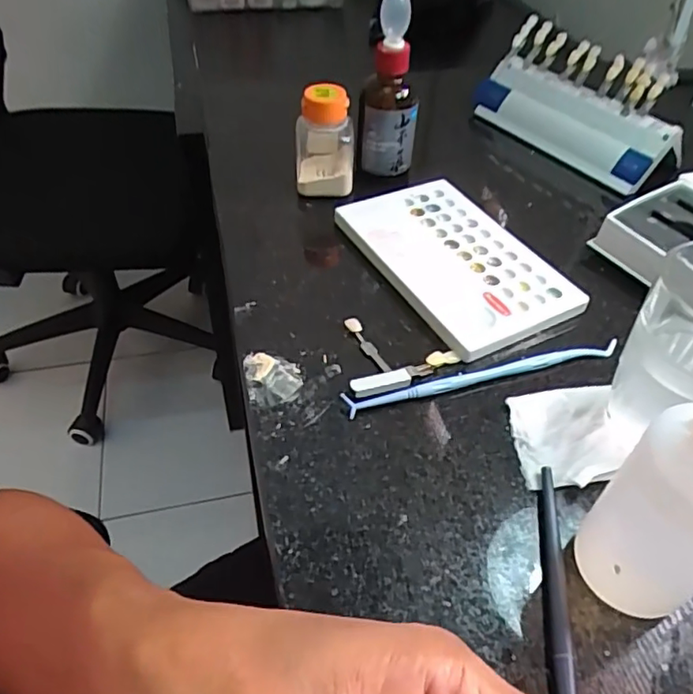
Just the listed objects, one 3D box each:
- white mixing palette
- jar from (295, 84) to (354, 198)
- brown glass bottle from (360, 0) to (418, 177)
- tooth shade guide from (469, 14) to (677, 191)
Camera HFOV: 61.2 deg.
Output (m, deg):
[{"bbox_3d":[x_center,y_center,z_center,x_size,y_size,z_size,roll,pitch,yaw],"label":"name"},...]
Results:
[{"bbox_3d":[0.067,-0.060,0.385,0.095,0.012,0.158,-22,52,-20],"label":"white mixing palette"},{"bbox_3d":[-0.016,-0.153,0.428,0.042,0.063,0.046,-2,48,-4],"label":"jar"},{"bbox_3d":[0.032,-0.192,0.424,0.040,0.122,0.043,3,47,1],"label":"brown glass bottle"},{"bbox_3d":[0.194,-0.204,0.496,0.065,0.079,0.176,-30,55,-26],"label":"tooth shade guide"}]

